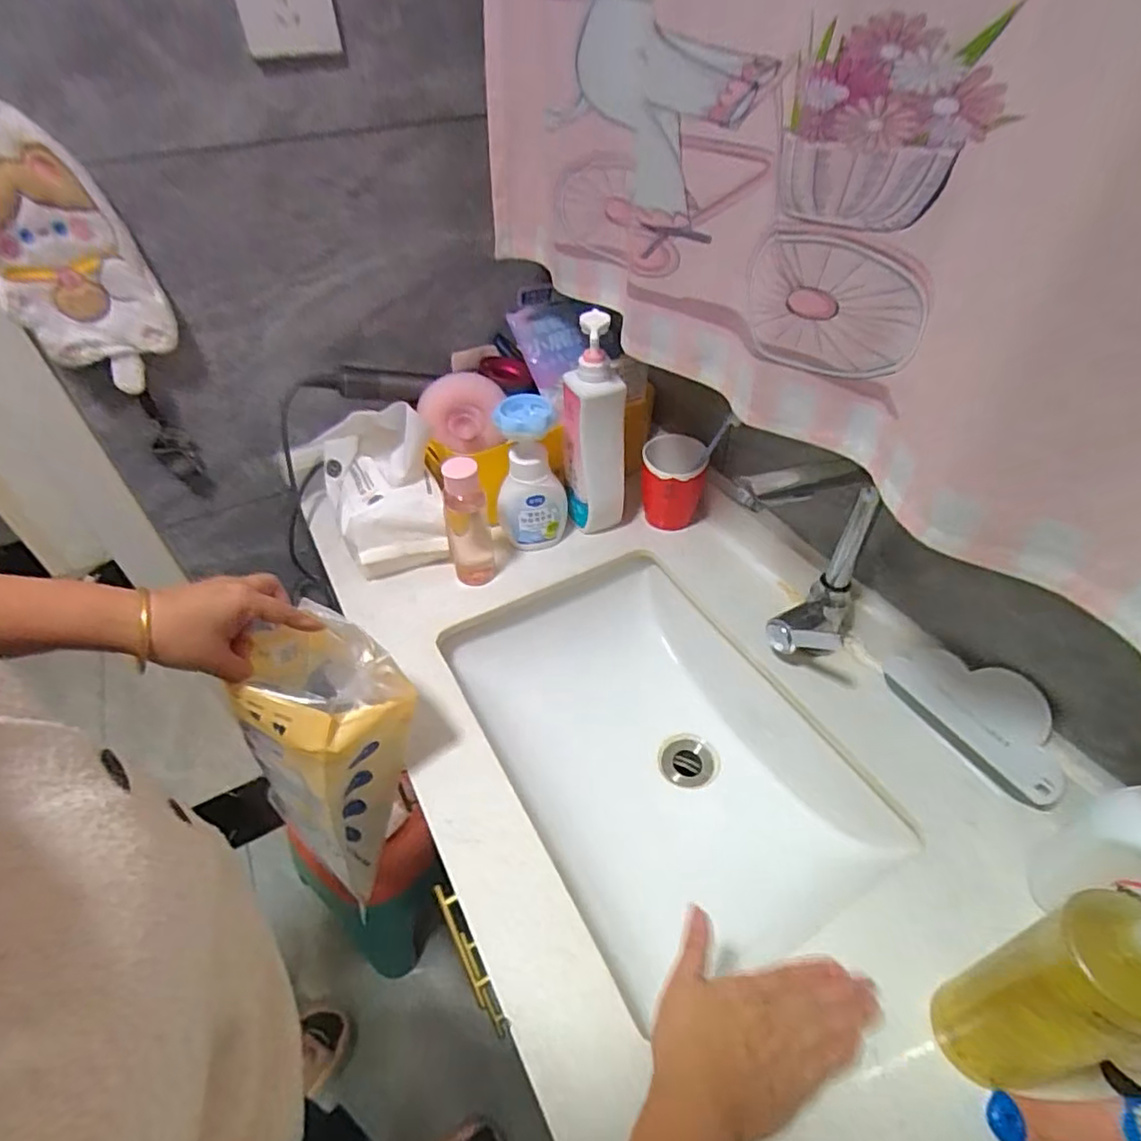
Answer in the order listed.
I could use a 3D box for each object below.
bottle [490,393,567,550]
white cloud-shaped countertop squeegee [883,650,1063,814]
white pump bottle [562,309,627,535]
[{"bbox_3d":[-0.049,-0.111,0.749,0.083,0.181,0.066,-4,44,-2],"label":"bottle"},{"bbox_3d":[0.371,0.126,0.561,0.027,0.085,0.160,-24,49,-21],"label":"white cloud-shaped countertop squeegee"},{"bbox_3d":[0.026,-0.164,0.732,0.074,0.258,0.054,-4,44,-2],"label":"white pump bottle"}]

